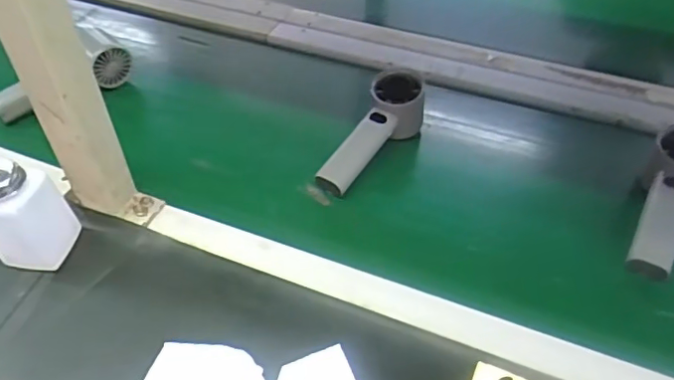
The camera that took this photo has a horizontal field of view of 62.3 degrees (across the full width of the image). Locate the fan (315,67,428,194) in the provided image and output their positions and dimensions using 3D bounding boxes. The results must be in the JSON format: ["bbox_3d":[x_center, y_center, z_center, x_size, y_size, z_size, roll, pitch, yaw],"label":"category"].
[{"bbox_3d":[0.035,-0.053,0.580,0.053,0.057,0.153,29,66,25],"label":"fan"}]

